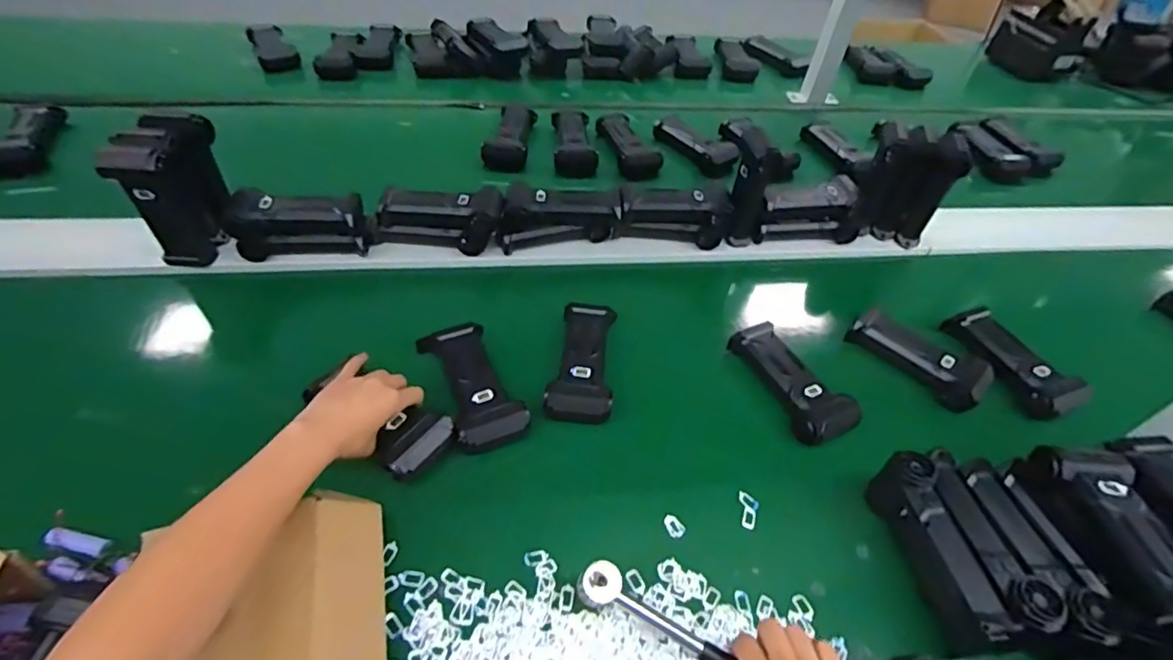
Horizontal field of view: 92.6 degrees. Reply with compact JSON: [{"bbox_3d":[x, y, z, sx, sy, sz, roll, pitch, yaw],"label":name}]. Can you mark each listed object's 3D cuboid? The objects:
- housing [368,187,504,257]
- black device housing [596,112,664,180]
[{"bbox_3d":[-0.200,-0.145,0.749,0.172,0.070,0.062,1,48,-5],"label":"housing"},{"bbox_3d":[0.071,-0.324,0.987,0.073,0.046,0.150,-11,50,-15],"label":"black device housing"}]

